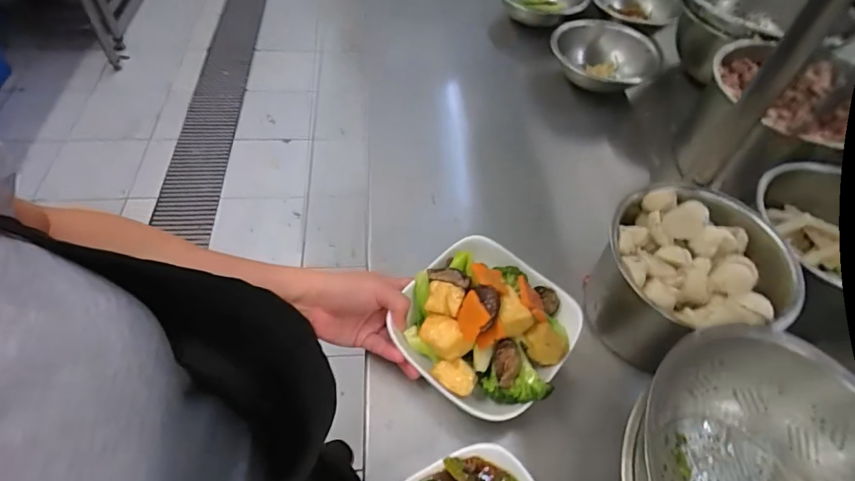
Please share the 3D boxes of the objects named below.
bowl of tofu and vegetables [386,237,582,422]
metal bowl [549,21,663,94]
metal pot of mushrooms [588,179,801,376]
[{"bbox_3d":[0.056,0.066,0.419,0.142,0.059,0.148,36,59,20],"label":"bowl of tofu and vegetables"},{"bbox_3d":[0.261,-0.271,0.720,0.150,0.056,0.143,1,54,-1],"label":"metal bowl"},{"bbox_3d":[0.240,0.038,0.451,0.150,0.111,0.142,1,54,-1],"label":"metal pot of mushrooms"}]

